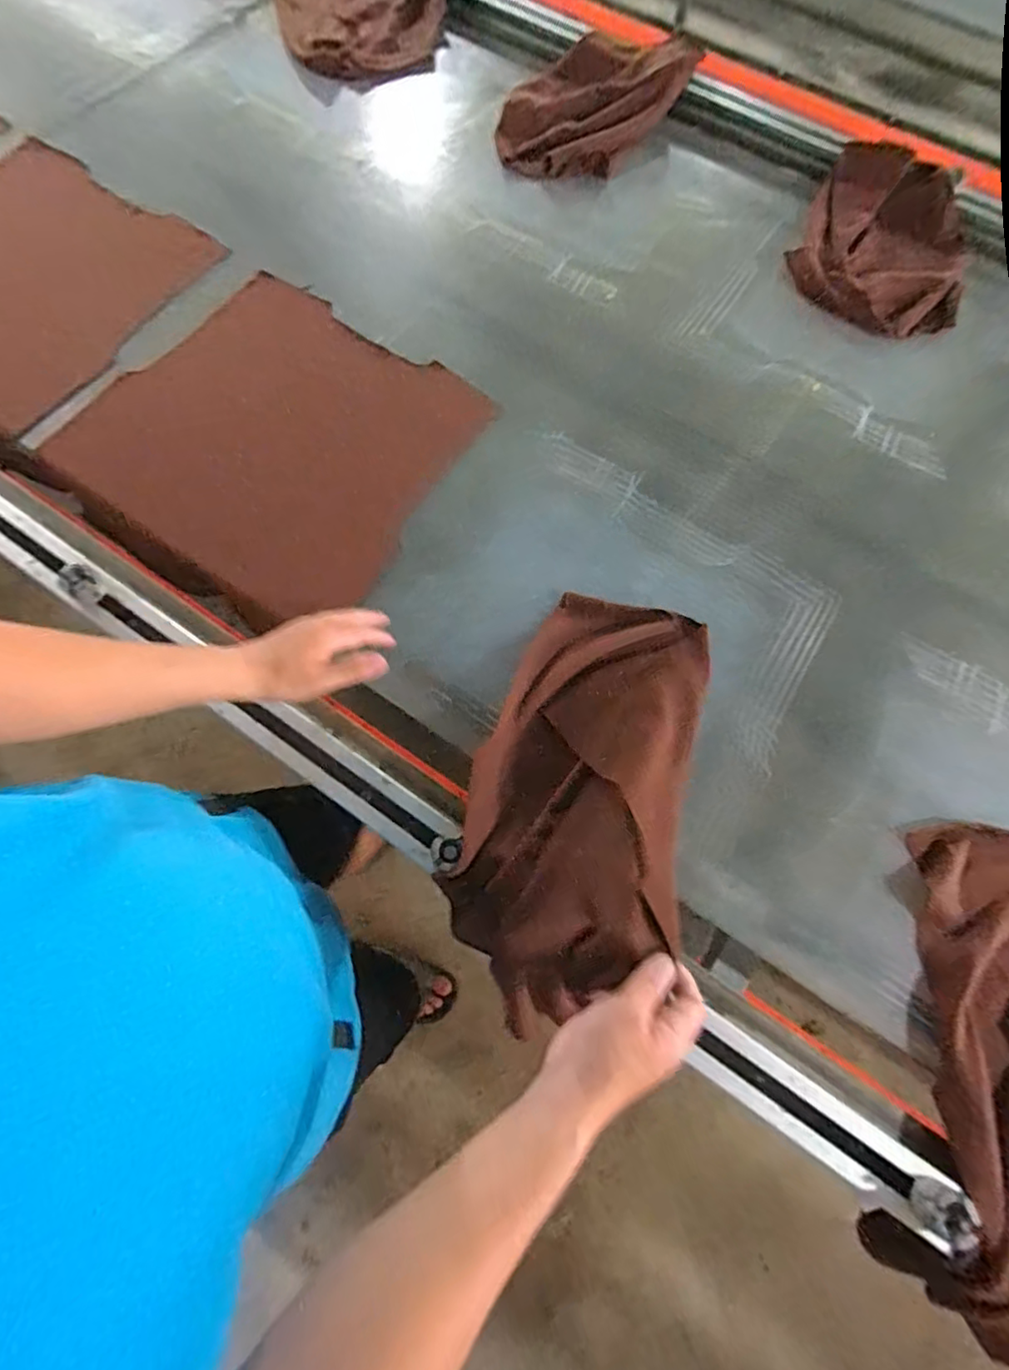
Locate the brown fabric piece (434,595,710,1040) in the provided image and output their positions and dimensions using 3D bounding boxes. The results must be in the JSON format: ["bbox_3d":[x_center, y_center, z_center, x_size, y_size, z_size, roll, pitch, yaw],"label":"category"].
[{"bbox_3d":[0.080,0.095,0.613,0.202,0.099,0.432,17,63,4],"label":"brown fabric piece"}]

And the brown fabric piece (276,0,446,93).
[{"bbox_3d":[-0.274,-1.277,1.125,0.317,0.061,0.456,-3,71,-4],"label":"brown fabric piece"}]

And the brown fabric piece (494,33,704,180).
[{"bbox_3d":[0.143,-0.986,1.013,0.237,0.059,0.378,37,74,10],"label":"brown fabric piece"}]

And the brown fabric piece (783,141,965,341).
[{"bbox_3d":[0.590,-0.692,0.915,0.258,0.042,0.371,19,72,5],"label":"brown fabric piece"}]

